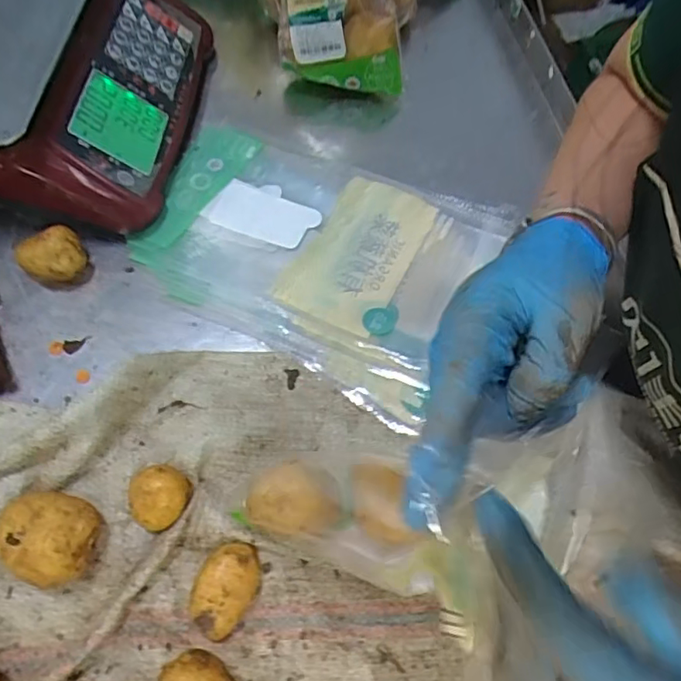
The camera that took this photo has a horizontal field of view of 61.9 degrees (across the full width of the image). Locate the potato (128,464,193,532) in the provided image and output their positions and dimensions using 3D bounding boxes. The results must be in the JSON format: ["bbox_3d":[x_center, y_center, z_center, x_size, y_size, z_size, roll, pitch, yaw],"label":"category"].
[{"bbox_3d":[-0.148,0.130,0.467,0.044,0.037,0.048,1,65,-1],"label":"potato"}]

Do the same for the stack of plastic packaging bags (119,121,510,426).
[{"bbox_3d":[-0.028,-0.097,0.584,0.332,0.012,0.252,24,67,9],"label":"stack of plastic packaging bags"}]

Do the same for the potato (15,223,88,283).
[{"bbox_3d":[-0.285,-0.085,0.561,0.057,0.048,0.051,-38,71,-17],"label":"potato"}]

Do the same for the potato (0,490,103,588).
[{"bbox_3d":[-0.229,0.154,0.445,0.069,0.054,0.064,1,65,-1],"label":"potato"}]

